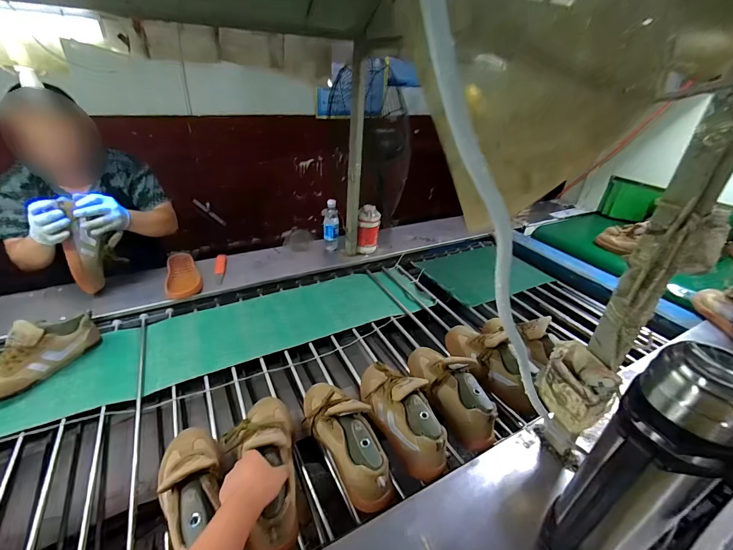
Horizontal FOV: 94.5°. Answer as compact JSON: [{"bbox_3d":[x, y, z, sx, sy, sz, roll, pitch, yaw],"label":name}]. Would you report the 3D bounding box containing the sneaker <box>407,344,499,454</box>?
[{"bbox_3d":[0.191,0.267,0.797,0.094,0.150,0.278,-17,39,-26],"label":"sneaker"}]

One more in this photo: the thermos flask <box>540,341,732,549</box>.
[{"bbox_3d":[0.348,0.269,0.442,0.117,0.383,0.114,-12,37,-20],"label":"thermos flask"}]

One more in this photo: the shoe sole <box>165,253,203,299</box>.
[{"bbox_3d":[-0.623,-0.006,1.155,0.104,0.025,0.251,-1,35,-29],"label":"shoe sole"}]

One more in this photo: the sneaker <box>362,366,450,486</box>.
[{"bbox_3d":[0.073,0.288,0.730,0.105,0.124,0.267,-12,37,-20],"label":"sneaker"}]

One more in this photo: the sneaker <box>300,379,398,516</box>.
[{"bbox_3d":[-0.042,0.307,0.675,0.095,0.107,0.281,-20,41,-29],"label":"sneaker"}]

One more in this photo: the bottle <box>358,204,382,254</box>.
[{"bbox_3d":[0.011,-0.183,1.370,0.087,0.182,0.074,3,35,0],"label":"bottle"}]

